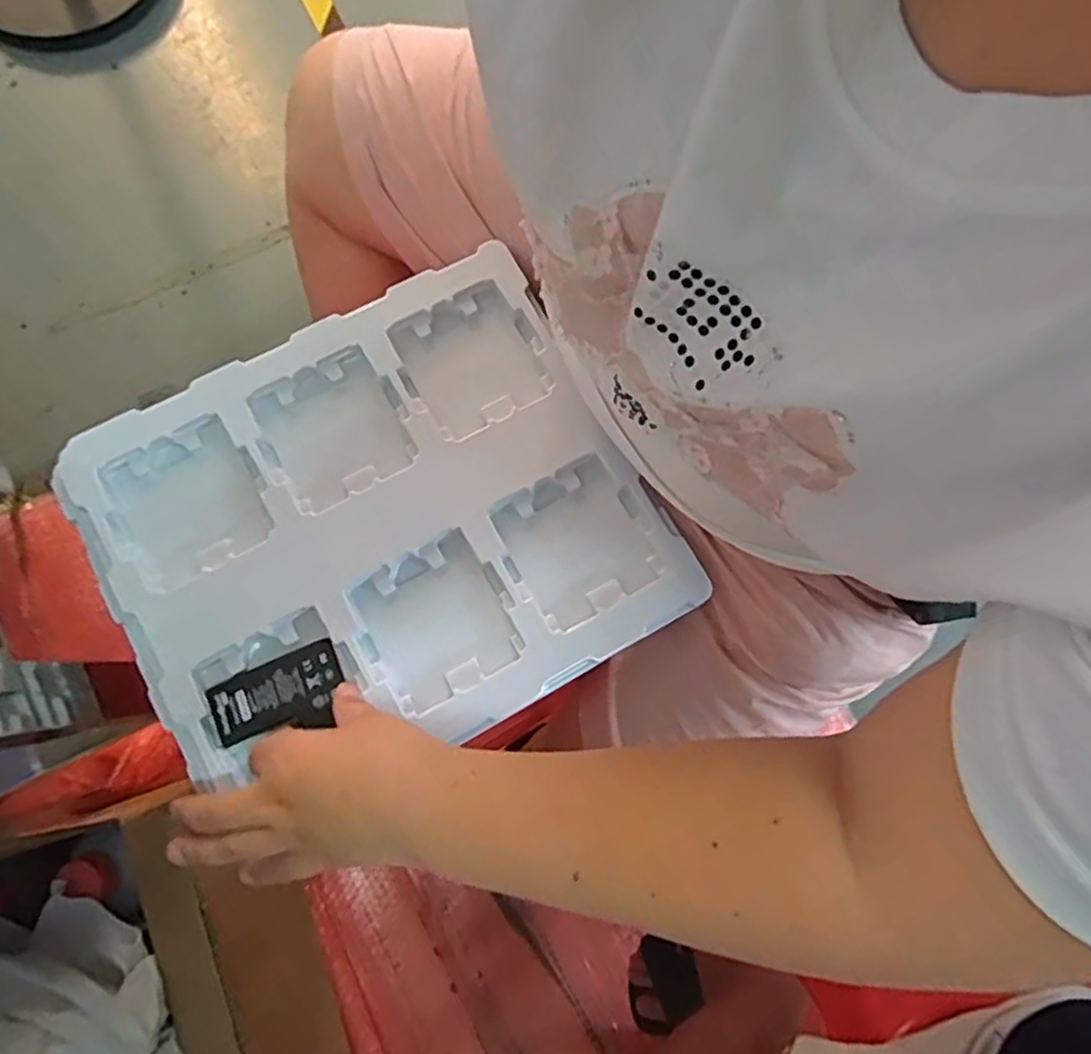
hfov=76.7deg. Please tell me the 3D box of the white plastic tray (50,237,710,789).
[{"bbox_3d":[-0.104,0.001,0.435,0.315,0.023,0.274,-30,81,-6],"label":"white plastic tray"}]

